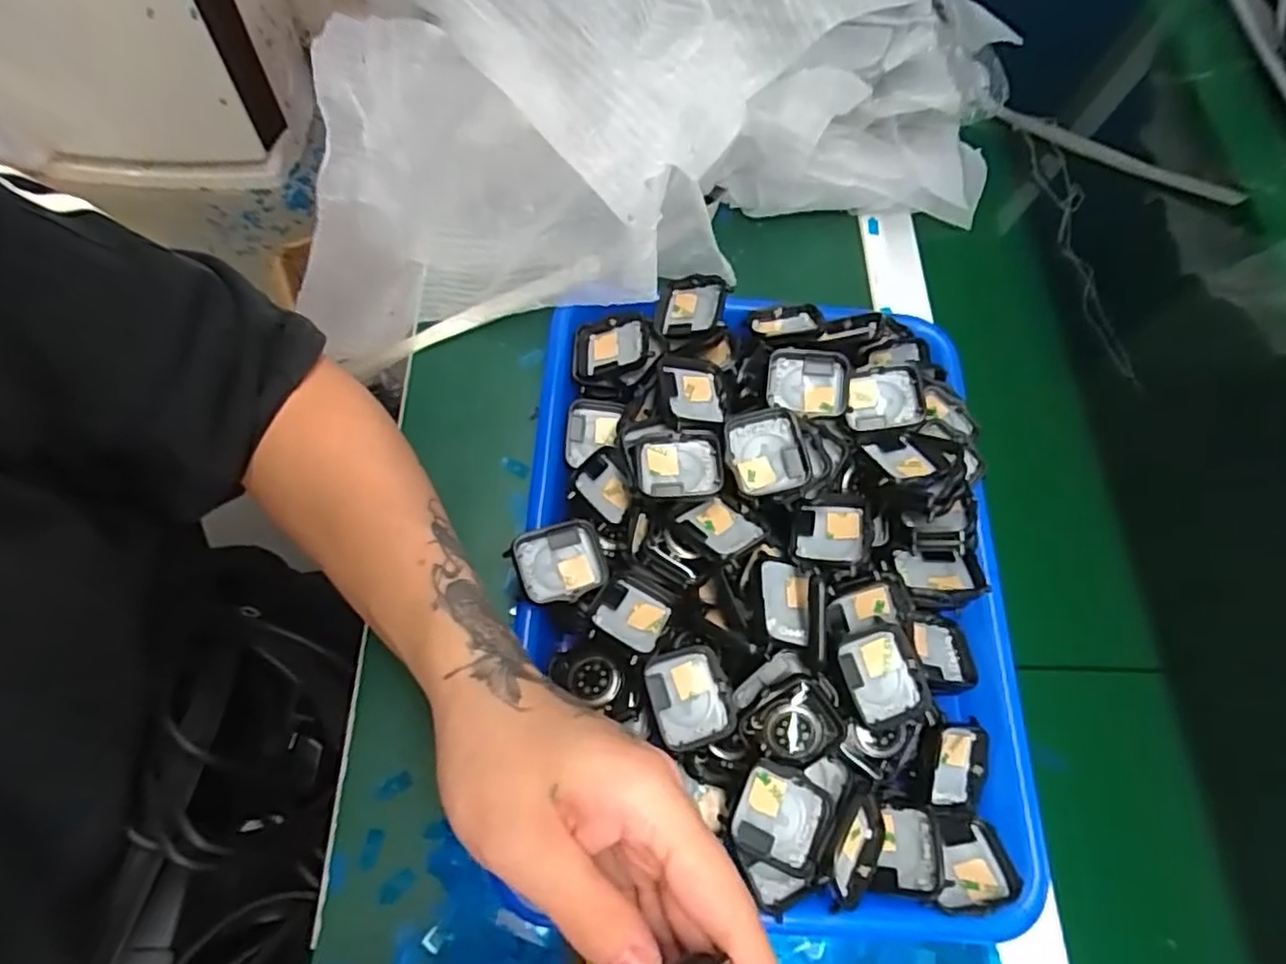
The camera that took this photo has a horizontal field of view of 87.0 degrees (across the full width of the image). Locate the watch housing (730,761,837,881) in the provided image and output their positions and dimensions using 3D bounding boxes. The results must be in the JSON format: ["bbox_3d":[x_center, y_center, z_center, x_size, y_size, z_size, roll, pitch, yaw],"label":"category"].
[{"bbox_3d":[0.061,0.146,0.295,0.039,0.009,0.038,26,66,5],"label":"watch housing"}]

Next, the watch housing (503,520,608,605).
[{"bbox_3d":[-0.041,0.040,0.335,0.044,0.009,0.036,-11,68,-11],"label":"watch housing"}]

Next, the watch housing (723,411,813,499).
[{"bbox_3d":[0.062,-0.014,0.337,0.036,0.011,0.040,-14,73,5],"label":"watch housing"}]

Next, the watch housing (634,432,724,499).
[{"bbox_3d":[0.018,-0.007,0.341,0.043,0.010,0.035,-5,61,3],"label":"watch housing"}]

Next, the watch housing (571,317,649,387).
[{"bbox_3d":[-0.018,-0.078,0.401,0.048,0.010,0.046,-13,67,19],"label":"watch housing"}]

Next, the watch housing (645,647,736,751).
[{"bbox_3d":[0.022,0.099,0.312,0.035,0.010,0.041,-14,68,-12],"label":"watch housing"}]

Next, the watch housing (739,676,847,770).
[{"bbox_3d":[0.068,0.111,0.305,0.039,0.006,0.037,-42,90,1],"label":"watch housing"}]

